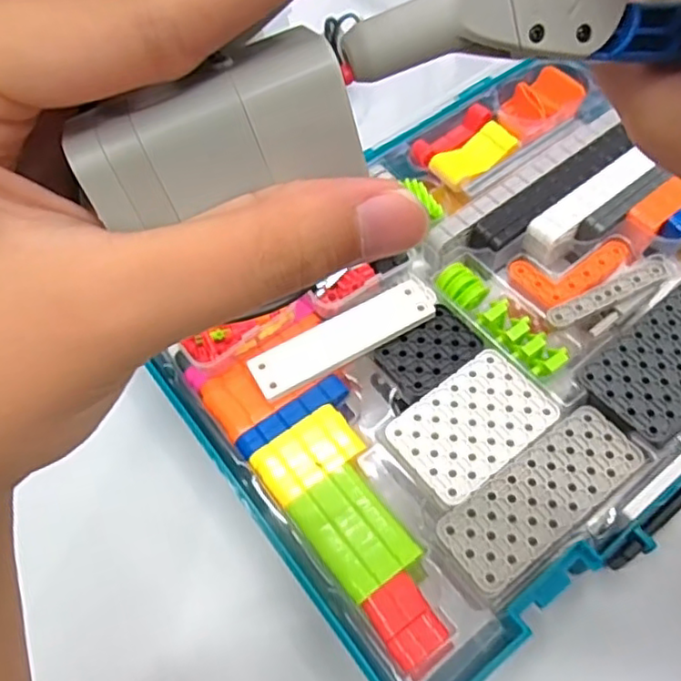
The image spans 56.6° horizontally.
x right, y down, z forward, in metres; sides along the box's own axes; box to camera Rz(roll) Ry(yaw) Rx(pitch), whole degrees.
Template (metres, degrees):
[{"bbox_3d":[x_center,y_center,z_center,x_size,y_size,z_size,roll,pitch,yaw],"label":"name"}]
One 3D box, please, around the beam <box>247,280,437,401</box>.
[{"bbox_3d":[0.002,-0.001,0.335,0.102,0.008,0.026,-27,59,-13],"label":"beam"}]

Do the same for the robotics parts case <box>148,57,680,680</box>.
[{"bbox_3d":[0.085,-0.014,0.359,0.340,0.062,0.266,-34,61,-17],"label":"robotics parts case"}]

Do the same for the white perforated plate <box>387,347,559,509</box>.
[{"bbox_3d":[0.065,0.039,0.310,0.075,0.004,0.050,-35,61,-17],"label":"white perforated plate"}]

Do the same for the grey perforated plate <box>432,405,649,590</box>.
[{"bbox_3d":[0.093,0.069,0.290,0.101,0.004,0.037,-33,61,-16],"label":"grey perforated plate"}]

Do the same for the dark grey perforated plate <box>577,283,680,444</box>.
[{"bbox_3d":[0.173,0.006,0.324,0.097,0.005,0.052,-35,61,-17],"label":"dark grey perforated plate"}]

